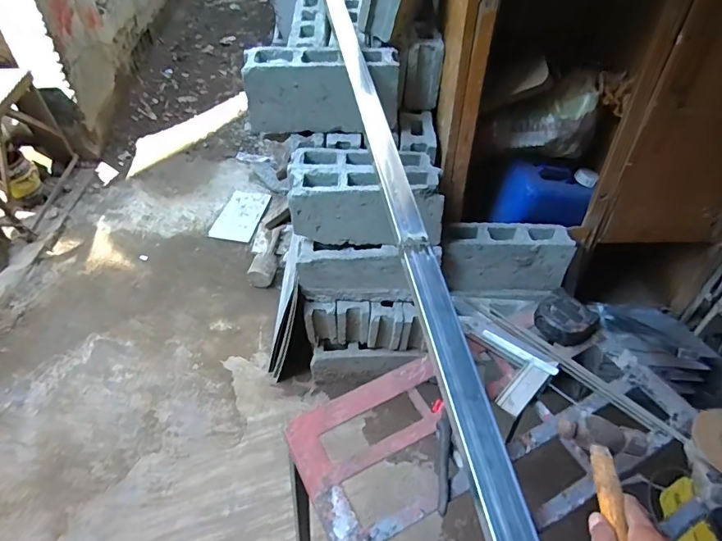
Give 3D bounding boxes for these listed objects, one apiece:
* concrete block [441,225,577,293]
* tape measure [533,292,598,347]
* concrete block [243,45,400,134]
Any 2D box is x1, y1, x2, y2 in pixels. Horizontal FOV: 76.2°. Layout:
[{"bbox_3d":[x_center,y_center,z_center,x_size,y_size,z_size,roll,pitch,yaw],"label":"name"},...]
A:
[{"bbox_3d":[0.421,-0.035,1.373,0.368,0.178,0.129,4,46,2],"label":"concrete block"},{"bbox_3d":[0.327,0.081,0.739,0.089,0.035,0.081,1,46,-1],"label":"tape measure"},{"bbox_3d":[-0.101,-0.472,1.227,0.394,0.196,0.113,-1,46,-2],"label":"concrete block"}]

